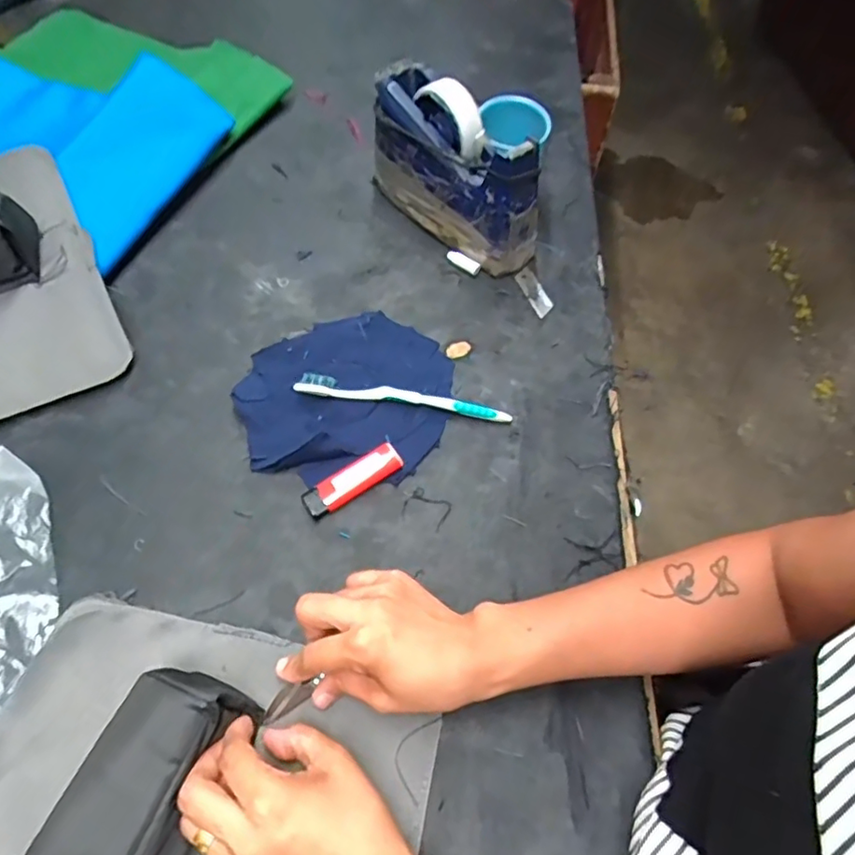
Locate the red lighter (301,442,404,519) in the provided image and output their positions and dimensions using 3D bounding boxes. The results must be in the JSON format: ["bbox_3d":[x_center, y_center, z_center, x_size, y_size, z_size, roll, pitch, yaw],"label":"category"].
[{"bbox_3d":[-0.059,0.041,0.461,0.080,0.015,0.027,-32,66,-20],"label":"red lighter"}]

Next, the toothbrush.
[{"bbox_3d":[-0.019,-0.023,0.491,0.177,0.019,0.016,9,59,2],"label":"toothbrush"}]

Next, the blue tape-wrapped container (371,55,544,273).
[{"bbox_3d":[0.025,-0.254,0.583,0.064,0.115,0.205,-37,68,-22],"label":"blue tape-wrapped container"}]

